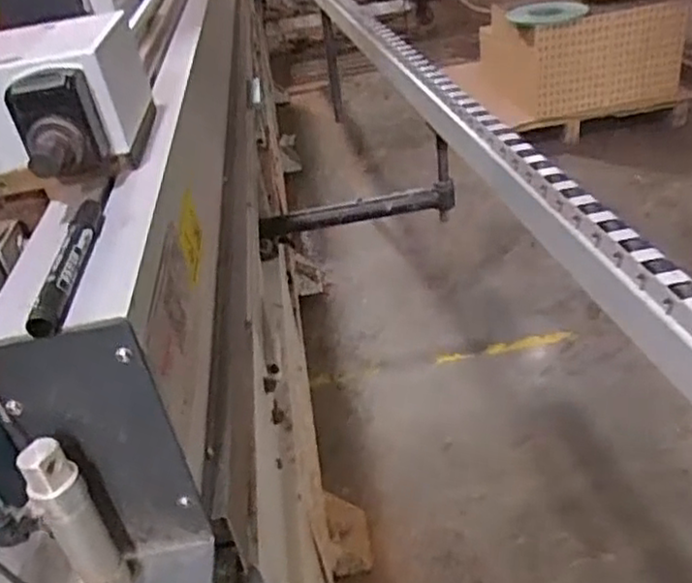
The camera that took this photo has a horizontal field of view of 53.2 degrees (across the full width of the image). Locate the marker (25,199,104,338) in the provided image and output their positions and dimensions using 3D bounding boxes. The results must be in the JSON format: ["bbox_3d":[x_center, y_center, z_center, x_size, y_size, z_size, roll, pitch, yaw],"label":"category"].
[{"bbox_3d":[-0.157,-0.020,0.397,0.015,0.014,0.138,-11,33,-2],"label":"marker"}]

